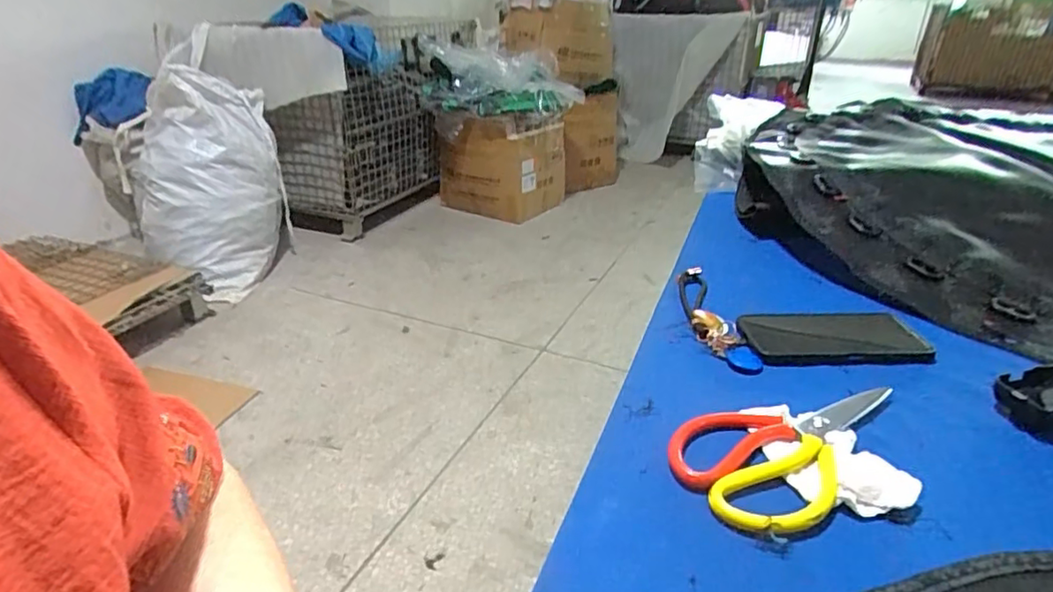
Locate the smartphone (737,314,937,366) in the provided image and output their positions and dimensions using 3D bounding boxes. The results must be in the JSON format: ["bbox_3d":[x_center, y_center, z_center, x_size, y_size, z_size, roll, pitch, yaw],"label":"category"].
[{"bbox_3d":[0.298,0.040,0.575,0.168,0.009,0.086,-1,27,-1],"label":"smartphone"}]

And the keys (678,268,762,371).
[{"bbox_3d":[0.189,0.017,0.616,0.045,0.013,0.191,-1,26,-1],"label":"keys"}]

